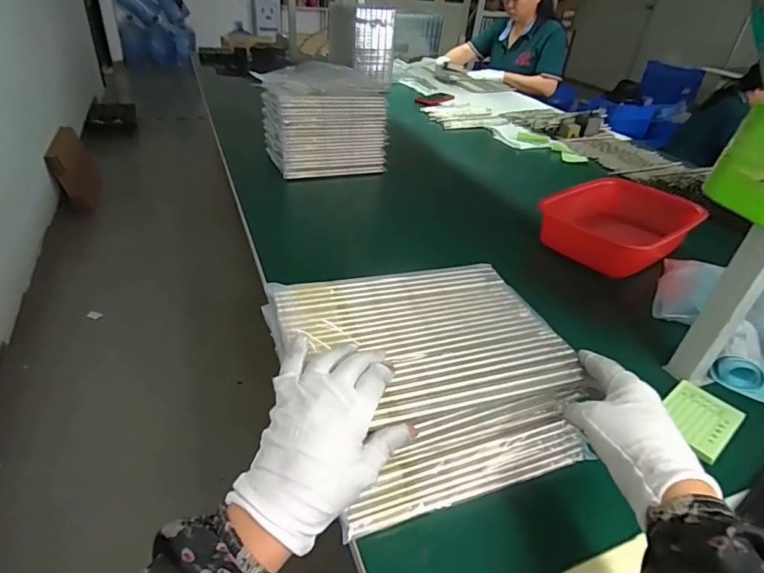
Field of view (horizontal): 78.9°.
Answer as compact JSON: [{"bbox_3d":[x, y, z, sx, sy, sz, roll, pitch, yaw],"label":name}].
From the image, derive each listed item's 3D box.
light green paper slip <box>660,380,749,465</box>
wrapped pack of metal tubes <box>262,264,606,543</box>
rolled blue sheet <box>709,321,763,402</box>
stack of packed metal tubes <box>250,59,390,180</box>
[{"bbox_3d":[0.346,0.143,0.508,0.096,0.011,0.067,-22,42,-35],"label":"light green paper slip"},{"bbox_3d":[0.038,0.087,0.449,0.255,0.121,0.190,-8,36,-19],"label":"wrapped pack of metal tubes"},{"bbox_3d":[0.471,0.090,0.579,0.118,0.038,0.081,-25,44,-38],"label":"rolled blue sheet"},{"bbox_3d":[-0.130,-0.391,1.103,0.253,0.179,0.192,-13,38,-26],"label":"stack of packed metal tubes"}]

